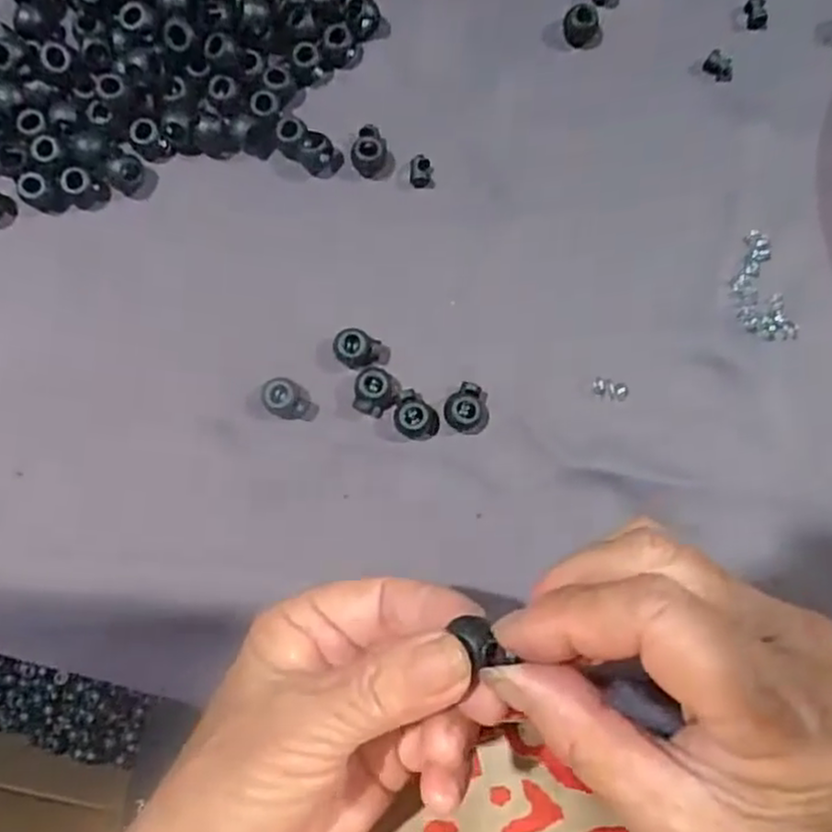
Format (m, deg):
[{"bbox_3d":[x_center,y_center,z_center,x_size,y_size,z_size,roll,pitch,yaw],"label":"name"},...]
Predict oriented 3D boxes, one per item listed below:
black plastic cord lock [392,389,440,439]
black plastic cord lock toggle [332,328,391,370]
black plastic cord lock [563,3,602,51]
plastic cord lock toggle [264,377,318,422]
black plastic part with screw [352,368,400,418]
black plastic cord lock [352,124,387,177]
[{"bbox_3d":[0.000,0.001,0.306,0.021,0.012,0.017,38,84,3],"label":"black plastic cord lock"},{"bbox_3d":[-0.023,-0.027,0.307,0.023,0.010,0.015,17,83,1],"label":"black plastic cord lock toggle"},{"bbox_3d":[0.075,-0.174,0.329,0.018,0.010,0.014,22,84,1],"label":"black plastic cord lock"},{"bbox_3d":[-0.052,-0.006,0.304,0.023,0.010,0.015,30,84,2],"label":"plastic cord lock toggle"},{"bbox_3d":[-0.017,-0.010,0.305,0.018,0.009,0.019,0,84,-1],"label":"black plastic part with screw"},{"bbox_3d":[-0.020,-0.116,0.320,0.014,0.010,0.020,9,83,0],"label":"black plastic cord lock"}]

